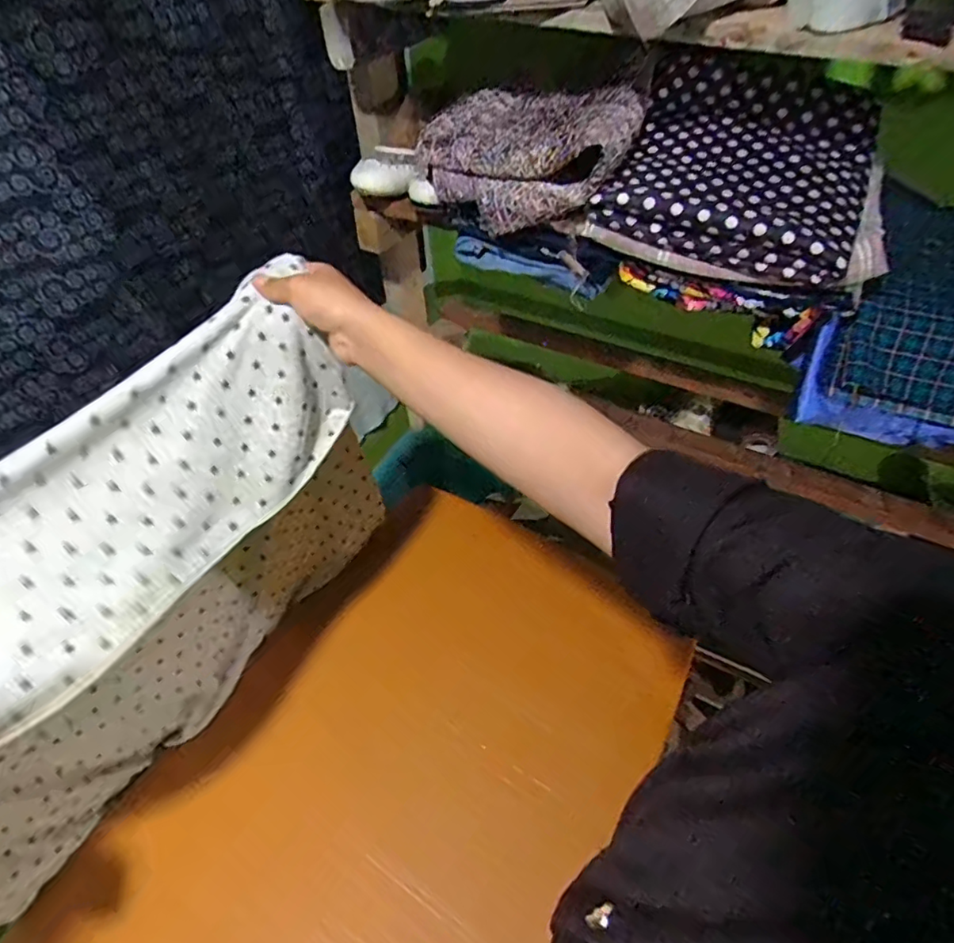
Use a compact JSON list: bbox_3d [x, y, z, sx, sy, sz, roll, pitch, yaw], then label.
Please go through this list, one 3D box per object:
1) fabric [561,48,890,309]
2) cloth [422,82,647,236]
[{"bbox_3d":[0.269,-0.289,0.568,0.263,0.126,0.217,19,54,20],"label":"fabric"},{"bbox_3d":[0.071,-0.348,0.615,0.211,0.083,0.189,25,56,24],"label":"cloth"}]

